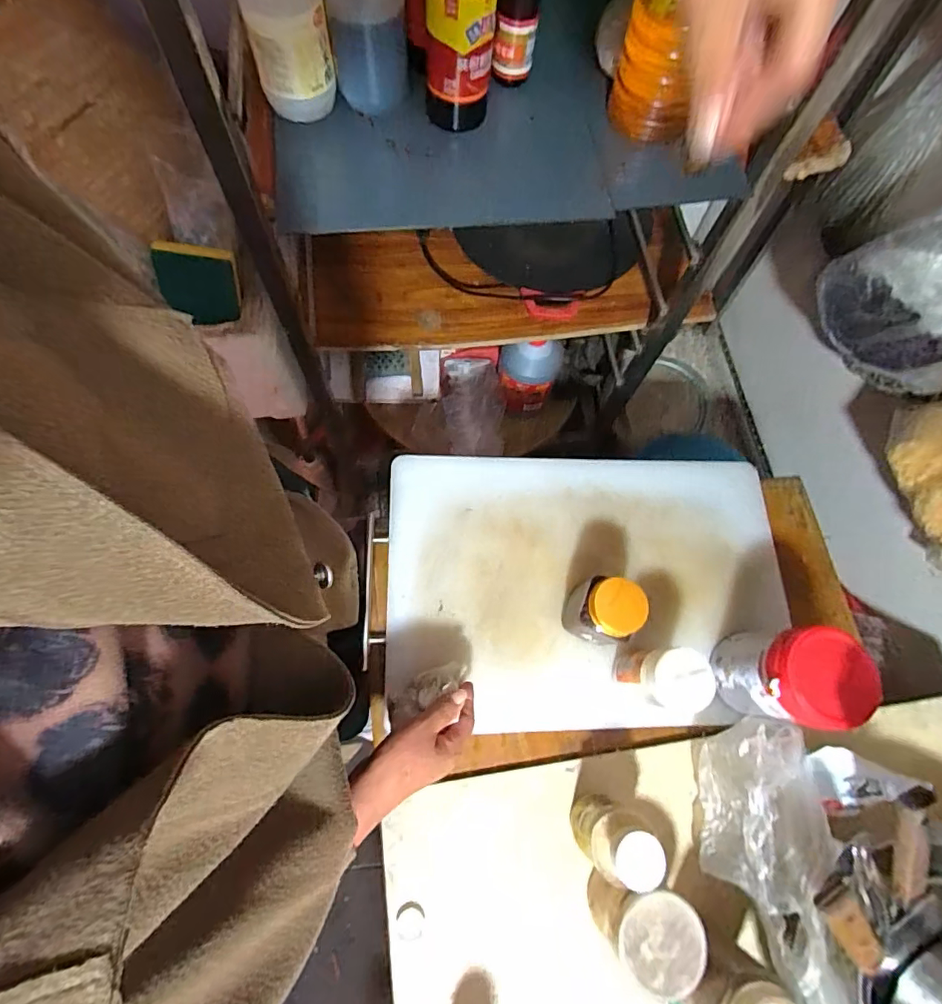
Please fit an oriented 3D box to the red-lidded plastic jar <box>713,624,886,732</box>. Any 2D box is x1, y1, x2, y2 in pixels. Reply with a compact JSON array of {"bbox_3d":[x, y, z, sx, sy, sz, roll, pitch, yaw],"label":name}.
[{"bbox_3d":[0.351,0.196,0.565,0.090,0.157,0.096,0,72,-1],"label":"red-lidded plastic jar"}]

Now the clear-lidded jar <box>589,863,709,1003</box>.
[{"bbox_3d":[0.173,0.421,0.511,0.081,0.111,0.087,0,72,-1],"label":"clear-lidded jar"}]

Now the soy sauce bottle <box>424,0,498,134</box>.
[{"bbox_3d":[-0.013,-0.523,0.560,0.079,0.153,0.084,2,72,-1],"label":"soy sauce bottle"}]

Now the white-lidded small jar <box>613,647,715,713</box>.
[{"bbox_3d":[0.213,0.199,0.569,0.069,0.119,0.065,0,72,-1],"label":"white-lidded small jar"}]

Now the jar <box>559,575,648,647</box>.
[{"bbox_3d":[0.152,0.129,0.595,0.074,0.113,0.068,17,72,4],"label":"jar"}]

